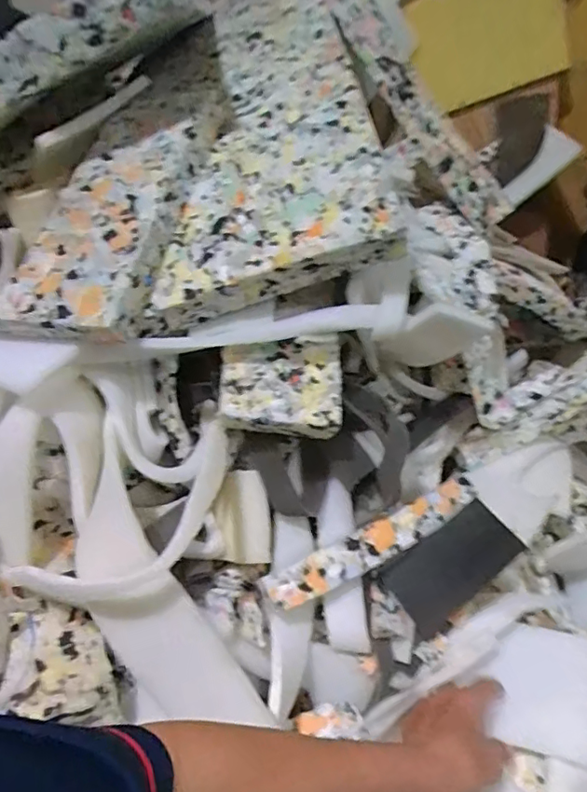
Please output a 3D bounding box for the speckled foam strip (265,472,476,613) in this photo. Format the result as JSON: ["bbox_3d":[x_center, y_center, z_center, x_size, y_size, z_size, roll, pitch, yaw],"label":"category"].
[{"bbox_3d":[0.084,0.142,0.542,0.239,0.025,0.036,-24,46,-21],"label":"speckled foam strip"}]

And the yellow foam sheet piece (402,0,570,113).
[{"bbox_3d":[0.263,-0.484,0.738,0.190,0.142,0.017,-11,32,19],"label":"yellow foam sheet piece"}]

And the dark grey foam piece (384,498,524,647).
[{"bbox_3d":[0.162,0.174,0.556,0.130,0.026,0.072,-45,52,5],"label":"dark grey foam piece"}]

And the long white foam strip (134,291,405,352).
[{"bbox_3d":[-0.018,-0.065,0.503,0.239,0.031,0.020,-6,42,-2],"label":"long white foam strip"}]

